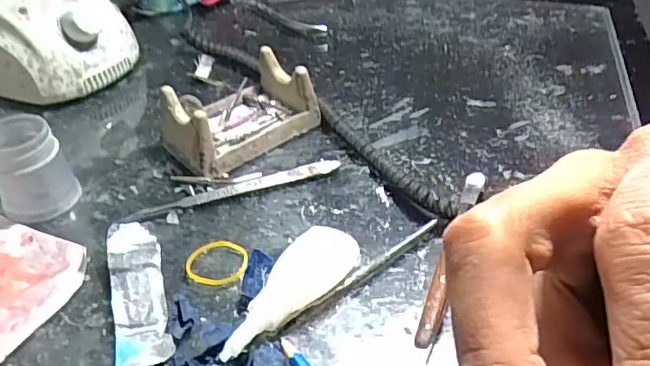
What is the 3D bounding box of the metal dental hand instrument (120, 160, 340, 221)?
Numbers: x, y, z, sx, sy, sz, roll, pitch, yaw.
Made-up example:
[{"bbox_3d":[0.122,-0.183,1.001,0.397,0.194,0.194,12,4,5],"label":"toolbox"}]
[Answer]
[{"bbox_3d":[-0.055,0.004,0.355,0.133,0.005,0.011,-14,41,-14],"label":"metal dental hand instrument"}]

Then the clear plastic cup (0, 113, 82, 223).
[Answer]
[{"bbox_3d":[-0.176,-0.009,0.339,0.040,0.050,0.039,-1,40,1],"label":"clear plastic cup"}]

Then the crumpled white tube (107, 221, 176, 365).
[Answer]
[{"bbox_3d":[-0.094,0.054,0.286,0.026,0.016,0.085,-13,41,-13],"label":"crumpled white tube"}]

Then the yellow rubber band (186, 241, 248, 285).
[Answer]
[{"bbox_3d":[-0.058,0.044,0.308,0.033,0.004,0.029,-19,43,-19],"label":"yellow rubber band"}]

